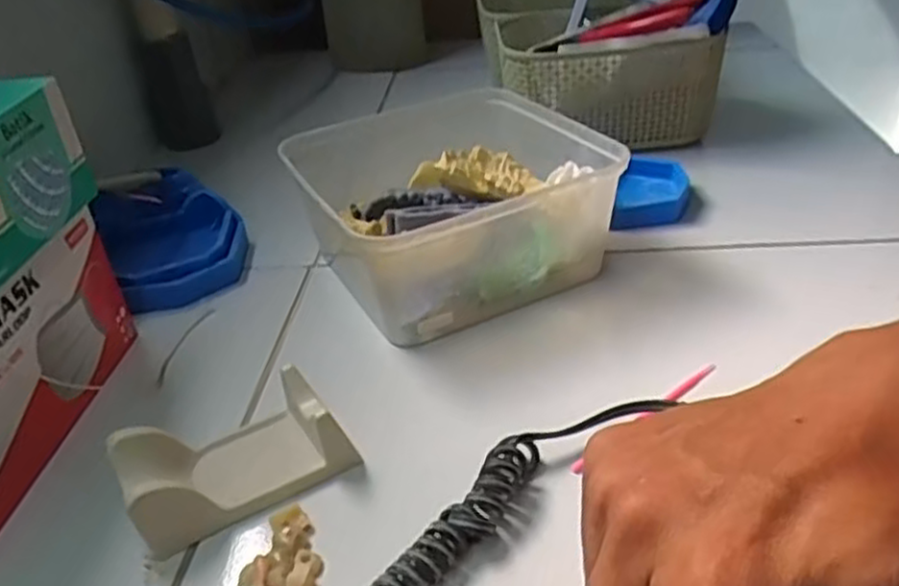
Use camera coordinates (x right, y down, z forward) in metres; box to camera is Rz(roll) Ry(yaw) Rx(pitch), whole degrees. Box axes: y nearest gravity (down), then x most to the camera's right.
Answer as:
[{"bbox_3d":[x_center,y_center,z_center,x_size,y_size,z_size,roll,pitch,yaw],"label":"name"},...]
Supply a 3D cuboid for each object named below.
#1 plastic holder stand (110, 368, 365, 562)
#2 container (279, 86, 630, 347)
[{"bbox_3d":[-0.091,0.066,0.315,0.087,0.028,0.046,-23,36,-25],"label":"plastic holder stand"},{"bbox_3d":[-0.003,-0.060,0.458,0.164,0.069,0.180,-20,35,-20],"label":"container"}]

